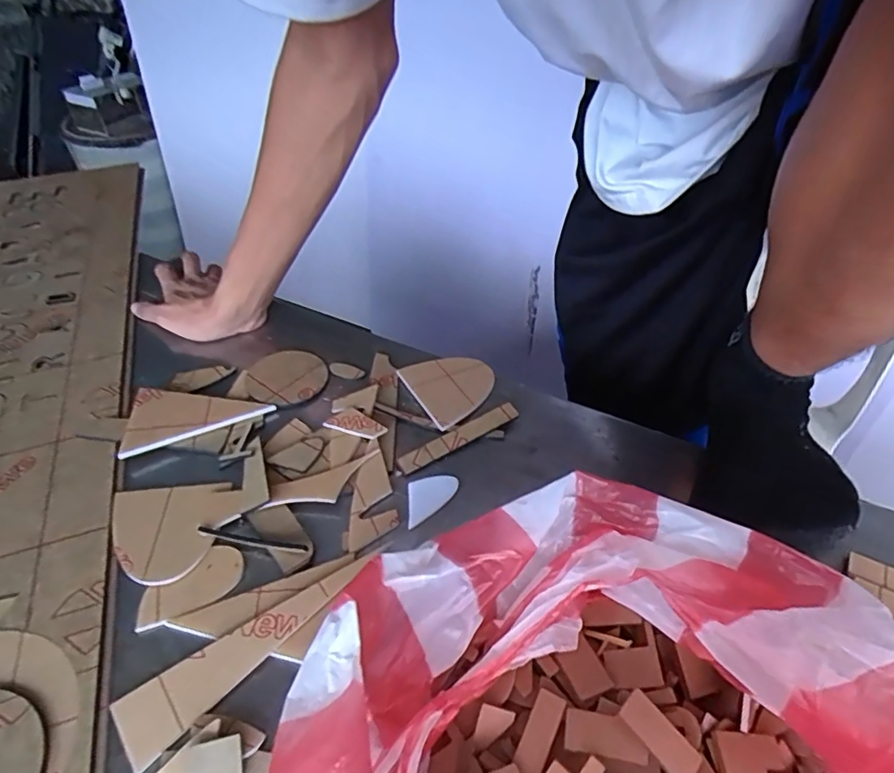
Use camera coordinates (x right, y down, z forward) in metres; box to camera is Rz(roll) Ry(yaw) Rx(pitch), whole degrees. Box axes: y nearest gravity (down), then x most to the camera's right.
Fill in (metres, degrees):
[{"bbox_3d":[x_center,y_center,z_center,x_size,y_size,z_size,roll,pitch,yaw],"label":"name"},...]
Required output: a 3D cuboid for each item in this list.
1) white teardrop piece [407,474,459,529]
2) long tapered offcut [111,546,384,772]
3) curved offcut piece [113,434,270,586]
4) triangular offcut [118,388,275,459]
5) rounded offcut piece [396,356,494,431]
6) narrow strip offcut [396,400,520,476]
[{"bbox_3d":[-0.016,0.079,0.407,0.049,0.004,0.028,-33,52,-29],"label":"white teardrop piece"},{"bbox_3d":[-0.114,0.151,0.333,0.159,0.007,0.036,-31,51,-27],"label":"long tapered offcut"},{"bbox_3d":[-0.179,0.087,0.391,0.105,0.008,0.084,-20,47,-19],"label":"curved offcut piece"},{"bbox_3d":[-0.204,0.023,0.455,0.109,0.010,0.062,-8,44,-6],"label":"triangular offcut"},{"bbox_3d":[0.007,-0.001,0.485,0.072,0.005,0.080,-21,47,-19],"label":"rounded offcut piece"},{"bbox_3d":[0.010,0.039,0.441,0.106,0.007,0.015,-23,48,-21],"label":"narrow strip offcut"}]

